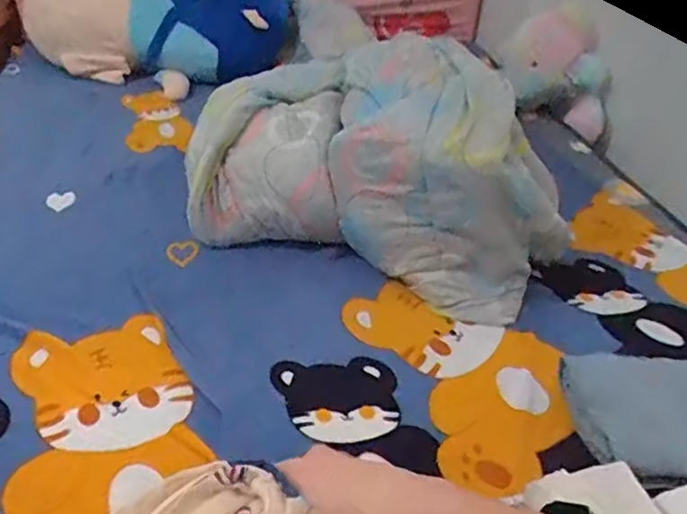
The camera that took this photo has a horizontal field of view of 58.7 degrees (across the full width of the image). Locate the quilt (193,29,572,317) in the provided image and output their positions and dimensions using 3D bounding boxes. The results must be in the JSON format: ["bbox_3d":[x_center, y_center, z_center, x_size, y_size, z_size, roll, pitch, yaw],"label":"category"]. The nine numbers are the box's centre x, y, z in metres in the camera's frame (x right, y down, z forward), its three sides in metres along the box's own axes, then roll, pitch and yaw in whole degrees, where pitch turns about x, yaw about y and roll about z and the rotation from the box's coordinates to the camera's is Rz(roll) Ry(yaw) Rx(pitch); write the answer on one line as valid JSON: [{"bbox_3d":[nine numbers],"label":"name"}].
[{"bbox_3d":[0.083,-0.184,1.103,0.607,0.308,0.372,17,37,17],"label":"quilt"}]

